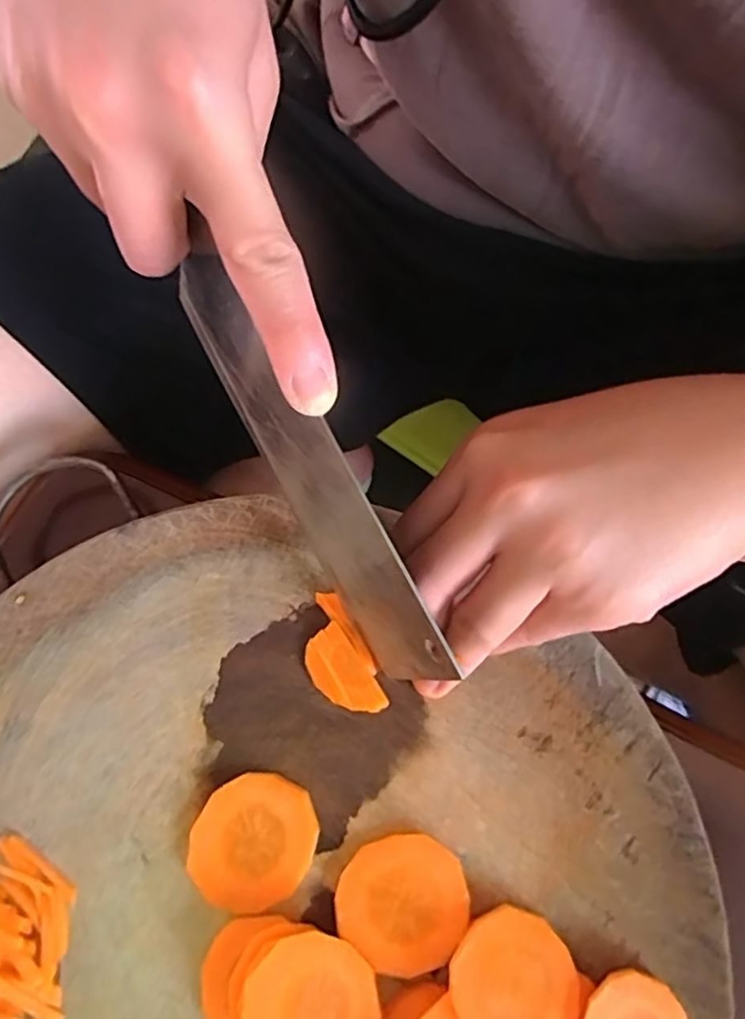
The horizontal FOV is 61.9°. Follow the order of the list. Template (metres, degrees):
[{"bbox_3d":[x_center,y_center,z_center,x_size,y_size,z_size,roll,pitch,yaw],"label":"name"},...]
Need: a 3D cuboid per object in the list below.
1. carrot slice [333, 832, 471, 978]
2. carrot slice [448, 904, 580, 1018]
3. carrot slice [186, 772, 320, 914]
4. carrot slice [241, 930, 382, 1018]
[{"bbox_3d":[0.012,0.147,0.234,0.046,0.007,0.045,0,74,0],"label":"carrot slice"},{"bbox_3d":[0.050,0.168,0.220,0.042,0.004,0.043,38,58,14],"label":"carrot slice"},{"bbox_3d":[-0.046,0.128,0.241,0.045,0.004,0.049,0,74,0],"label":"carrot slice"},{"bbox_3d":[-0.021,0.174,0.216,0.047,0.004,0.043,5,63,-10],"label":"carrot slice"}]

